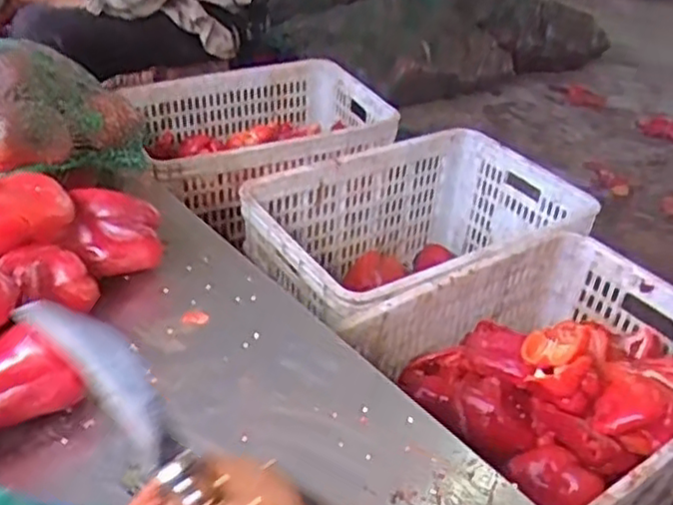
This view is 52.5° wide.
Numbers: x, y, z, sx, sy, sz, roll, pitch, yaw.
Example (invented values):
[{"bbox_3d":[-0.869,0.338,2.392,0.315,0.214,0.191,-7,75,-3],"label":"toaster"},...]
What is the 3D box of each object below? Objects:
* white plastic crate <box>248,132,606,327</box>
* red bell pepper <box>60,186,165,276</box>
[{"bbox_3d":[0.141,0.012,1.219,0.564,0.288,0.381,-20,43,-31],"label":"white plastic crate"},{"bbox_3d":[-0.237,-0.012,0.733,0.090,0.085,0.079,1,36,-6],"label":"red bell pepper"}]

